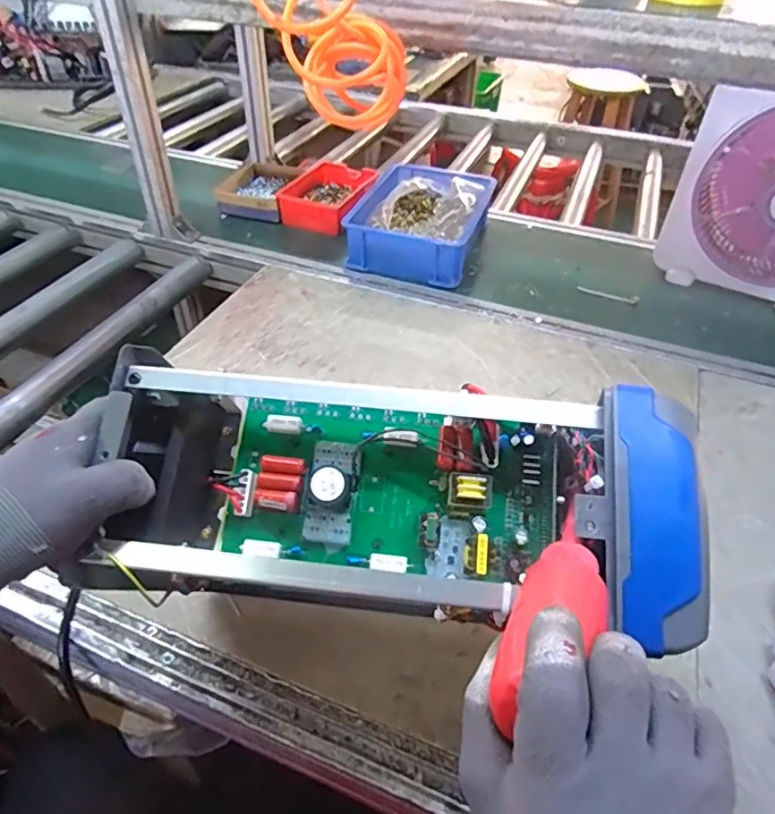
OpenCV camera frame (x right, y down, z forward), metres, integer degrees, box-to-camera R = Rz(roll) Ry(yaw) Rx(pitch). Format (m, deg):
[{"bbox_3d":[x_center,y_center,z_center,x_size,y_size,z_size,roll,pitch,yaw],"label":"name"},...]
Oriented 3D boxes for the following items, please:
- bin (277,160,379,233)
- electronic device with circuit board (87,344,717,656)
[{"bbox_3d":[-0.108,-0.417,1.150,0.158,0.059,0.221,17,45,15],"label":"bin"},{"bbox_3d":[-0.003,0.053,0.366,0.360,0.090,0.144,7,72,4],"label":"electronic device with circuit board"}]

